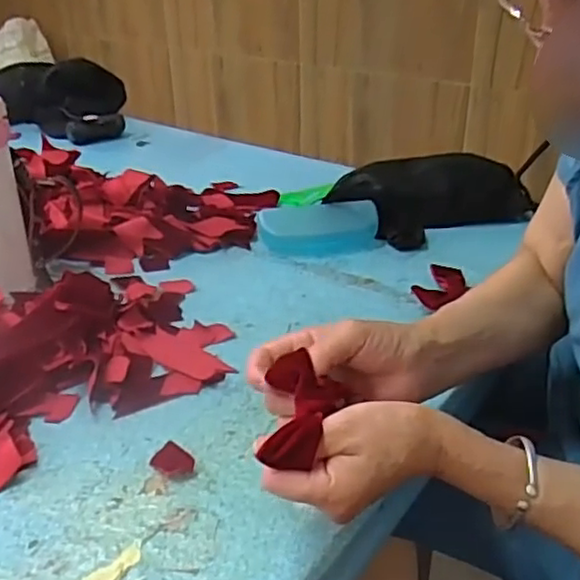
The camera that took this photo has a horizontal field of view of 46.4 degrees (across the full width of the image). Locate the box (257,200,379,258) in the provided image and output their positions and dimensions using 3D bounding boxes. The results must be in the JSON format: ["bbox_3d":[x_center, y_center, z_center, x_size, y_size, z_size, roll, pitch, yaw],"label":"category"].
[{"bbox_3d":[0.039,-0.077,0.852,0.148,0.051,0.055,-6,30,-9],"label":"box"}]

